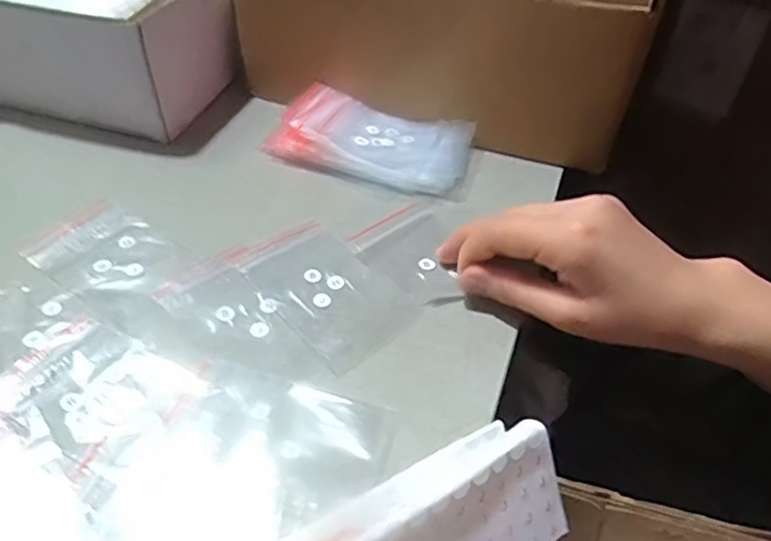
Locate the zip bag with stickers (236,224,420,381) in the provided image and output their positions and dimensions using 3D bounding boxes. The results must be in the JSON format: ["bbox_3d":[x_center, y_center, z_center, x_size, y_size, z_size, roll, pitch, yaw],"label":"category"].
[{"bbox_3d":[-0.038,0.010,0.390,0.067,0.005,0.111,-32,55,-30],"label":"zip bag with stickers"}]

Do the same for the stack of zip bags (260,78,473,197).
[{"bbox_3d":[-0.013,-0.103,0.482,0.150,0.034,0.078,15,46,11],"label":"stack of zip bags"}]

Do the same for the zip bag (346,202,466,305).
[{"bbox_3d":[0.023,-0.012,0.413,0.066,0.005,0.079,-32,55,-30],"label":"zip bag"}]

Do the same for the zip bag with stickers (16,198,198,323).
[{"bbox_3d":[-0.178,-0.011,0.407,0.100,0.004,0.067,30,50,23],"label":"zip bag with stickers"}]

